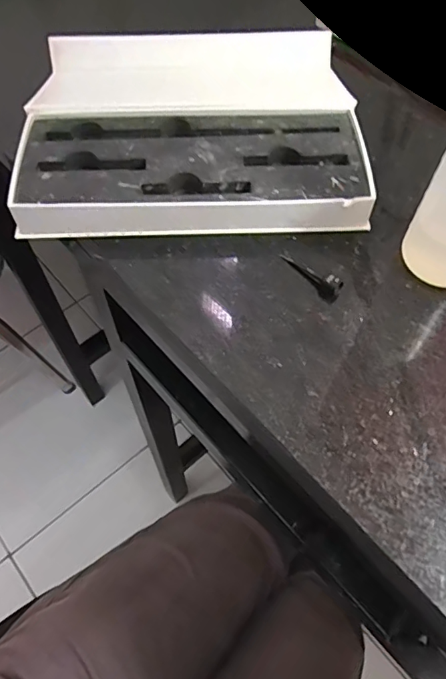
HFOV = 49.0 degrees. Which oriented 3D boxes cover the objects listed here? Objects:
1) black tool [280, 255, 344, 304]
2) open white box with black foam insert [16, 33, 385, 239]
[{"bbox_3d":[0.052,-0.039,0.280,0.012,0.009,0.040,-32,65,-16],"label":"black tool"},{"bbox_3d":[-0.021,-0.149,0.333,0.210,0.028,0.193,-3,60,-1],"label":"open white box with black foam insert"}]

